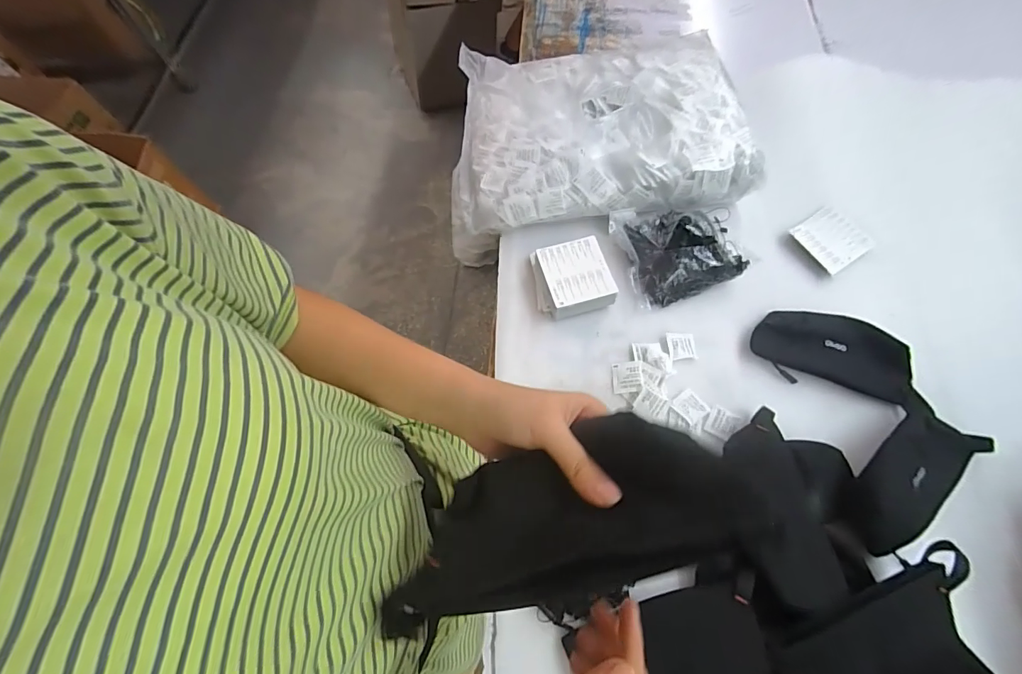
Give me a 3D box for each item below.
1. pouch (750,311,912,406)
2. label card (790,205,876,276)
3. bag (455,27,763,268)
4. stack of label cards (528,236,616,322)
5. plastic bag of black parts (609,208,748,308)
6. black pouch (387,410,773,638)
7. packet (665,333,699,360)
[{"bbox_3d":[0.422,0.017,0.584,0.185,0.034,0.101,13,66,8],"label":"pouch"},{"bbox_3d":[0.485,-0.149,0.668,0.085,0.013,0.091,-31,68,-12],"label":"label card"},{"bbox_3d":[0.127,-0.349,0.725,0.453,0.095,0.360,-11,65,-3],"label":"bag"},{"bbox_3d":[0.086,-0.088,0.635,0.102,0.040,0.106,-13,66,-4],"label":"stack of label cards"},{"bbox_3d":[0.252,-0.136,0.643,0.196,0.057,0.157,-10,65,-2],"label":"plastic bag of black parts"},{"bbox_3d":[0.019,0.100,0.245,0.200,0.039,0.081,-24,65,15],"label":"black pouch"},{"bbox_3d":[0.235,0.012,0.604,0.037,0.004,0.039,-4,65,0],"label":"packet"}]

